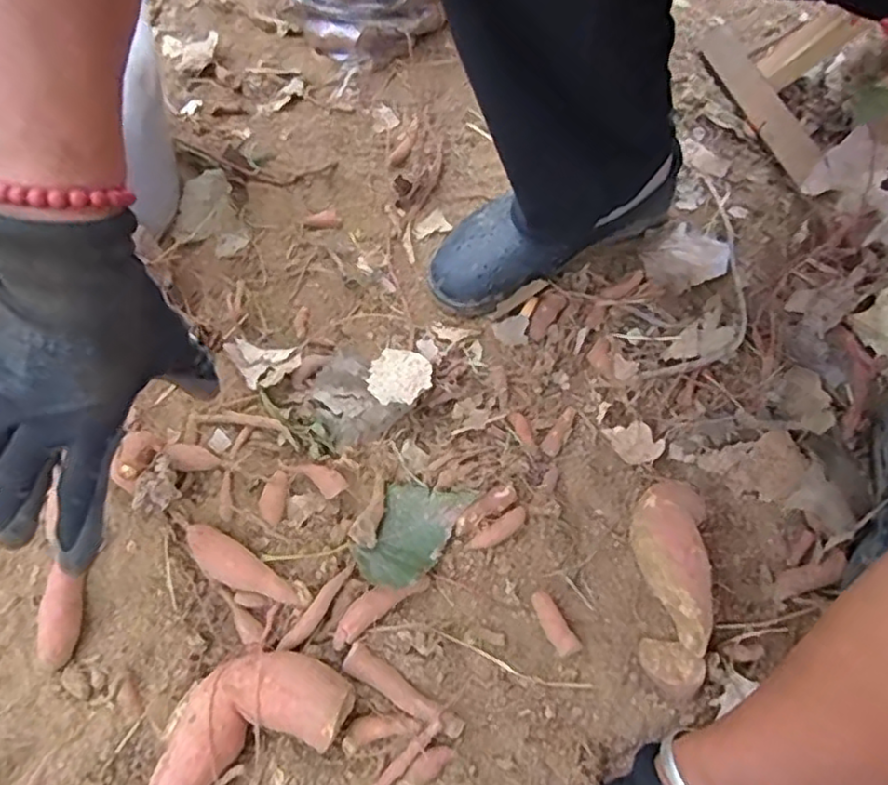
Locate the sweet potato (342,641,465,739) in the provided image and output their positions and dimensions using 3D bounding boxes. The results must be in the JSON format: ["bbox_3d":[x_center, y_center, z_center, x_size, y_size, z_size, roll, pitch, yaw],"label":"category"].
[{"bbox_3d":[-0.024,0.168,0.372,0.075,0.011,0.016,31,65,17],"label":"sweet potato"}]

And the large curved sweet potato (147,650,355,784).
[{"bbox_3d":[-0.109,0.177,0.355,0.116,0.030,0.060,-22,63,-12],"label":"large curved sweet potato"}]

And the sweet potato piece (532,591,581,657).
[{"bbox_3d":[0.067,0.141,0.405,0.014,0.009,0.039,-26,63,-14],"label":"sweet potato piece"}]

